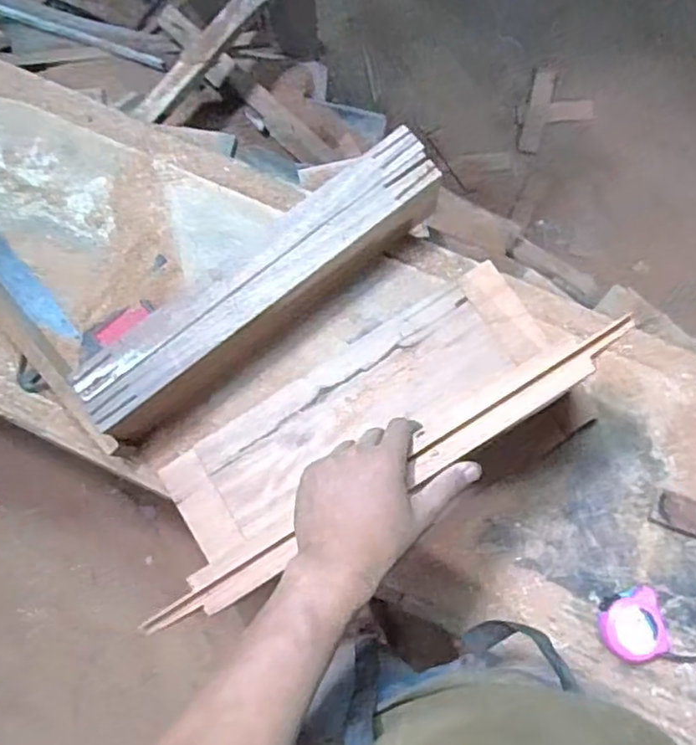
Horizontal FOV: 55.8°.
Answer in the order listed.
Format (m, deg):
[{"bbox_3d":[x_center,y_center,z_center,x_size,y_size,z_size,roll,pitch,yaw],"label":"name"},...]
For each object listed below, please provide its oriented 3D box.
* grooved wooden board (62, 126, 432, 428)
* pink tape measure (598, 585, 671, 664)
[{"bbox_3d":[-0.092,-0.092,0.767,0.462,0.119,0.092,-37,82,-6],"label":"grooved wooden board"},{"bbox_3d":[0.301,0.268,0.700,0.065,0.035,0.067,-15,80,-3],"label":"pink tape measure"}]

